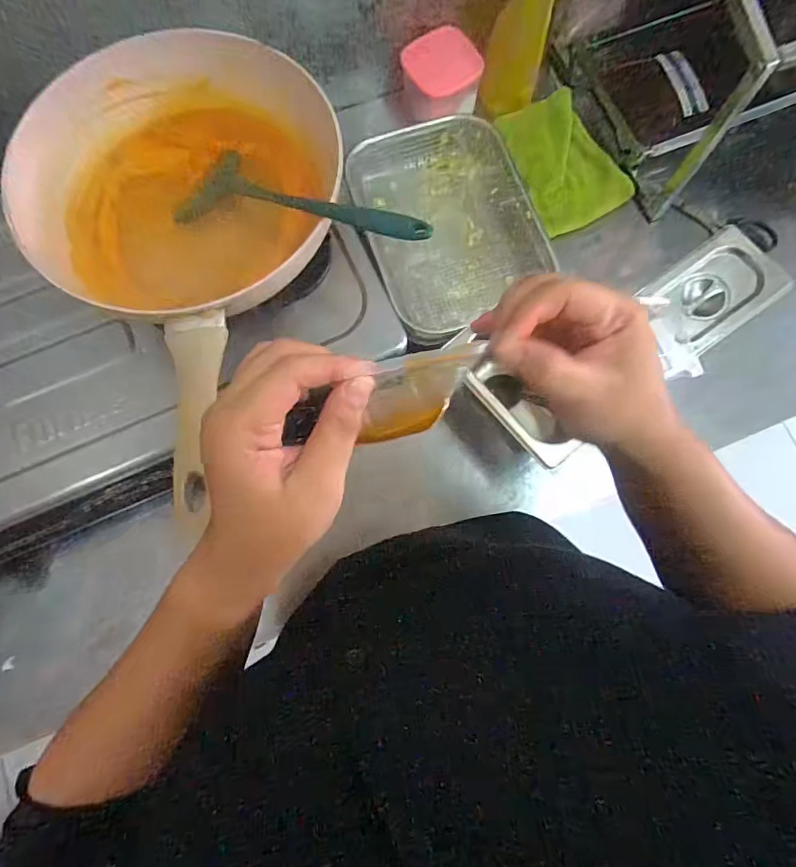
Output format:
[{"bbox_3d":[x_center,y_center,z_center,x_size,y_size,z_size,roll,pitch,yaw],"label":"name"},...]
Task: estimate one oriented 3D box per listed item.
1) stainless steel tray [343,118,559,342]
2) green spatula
[{"bbox_3d":[0.065,-0.272,0.631,0.211,0.078,0.276,-17,78,-3],"label":"stainless steel tray"},{"bbox_3d":[-0.095,-0.204,0.428,0.281,0.022,0.069,23,78,26],"label":"green spatula"}]

